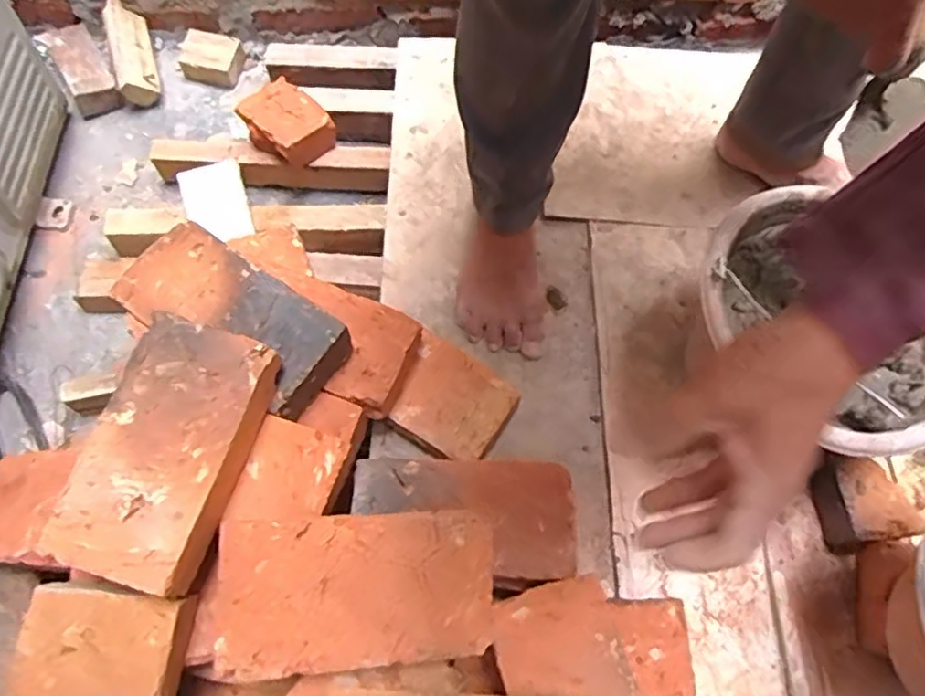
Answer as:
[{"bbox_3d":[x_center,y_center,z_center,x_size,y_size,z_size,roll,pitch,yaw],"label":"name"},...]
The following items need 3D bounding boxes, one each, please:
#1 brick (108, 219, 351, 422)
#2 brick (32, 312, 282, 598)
[{"bbox_3d":[-0.197,-0.026,0.571,0.191,0.060,0.100,31,68,13],"label":"brick"},{"bbox_3d":[-0.210,0.077,0.476,0.103,0.058,0.180,17,66,6],"label":"brick"}]

